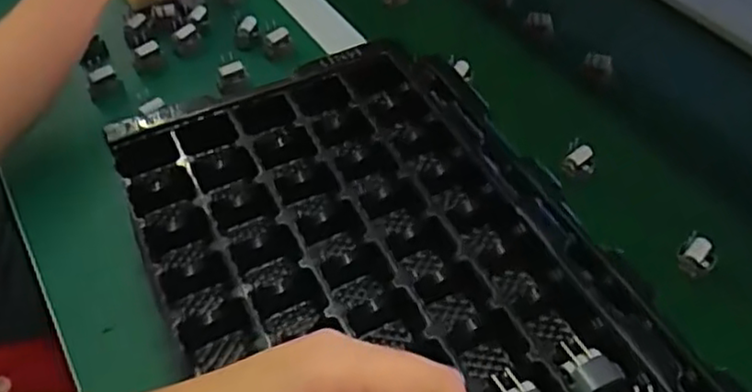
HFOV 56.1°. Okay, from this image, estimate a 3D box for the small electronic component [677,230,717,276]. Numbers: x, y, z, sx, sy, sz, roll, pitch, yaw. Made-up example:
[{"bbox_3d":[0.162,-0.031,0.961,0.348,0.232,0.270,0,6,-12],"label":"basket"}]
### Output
[{"bbox_3d":[0.226,0.041,0.495,0.024,0.019,0.025,27,55,24],"label":"small electronic component"}]

